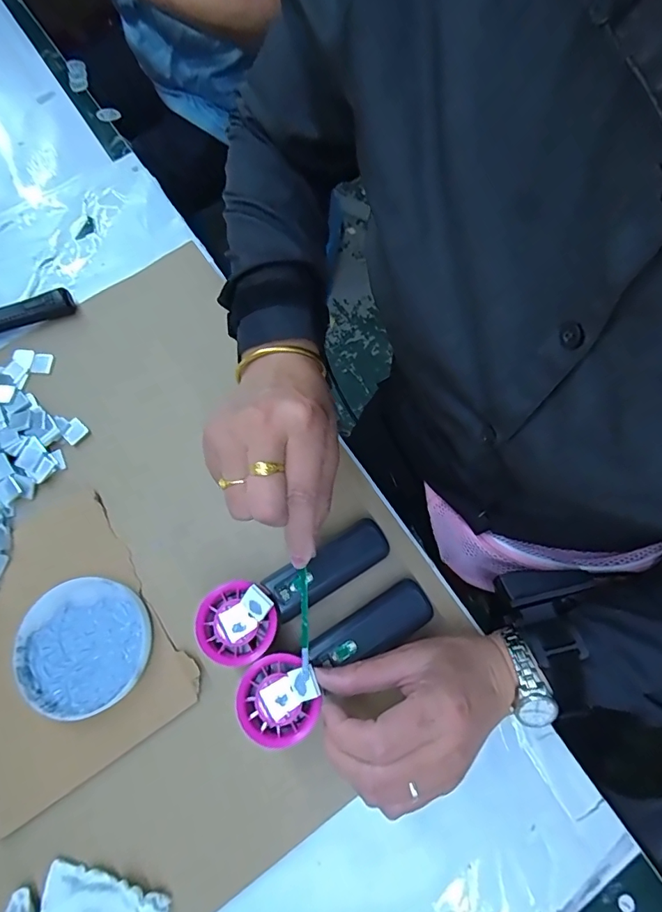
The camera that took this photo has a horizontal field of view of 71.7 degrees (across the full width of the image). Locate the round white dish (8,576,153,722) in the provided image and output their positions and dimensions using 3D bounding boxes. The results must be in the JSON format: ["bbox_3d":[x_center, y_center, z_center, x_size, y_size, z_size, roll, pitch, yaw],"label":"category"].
[{"bbox_3d":[-0.195,0.149,0.361,0.098,0.013,0.097,-25,74,-7],"label":"round white dish"}]

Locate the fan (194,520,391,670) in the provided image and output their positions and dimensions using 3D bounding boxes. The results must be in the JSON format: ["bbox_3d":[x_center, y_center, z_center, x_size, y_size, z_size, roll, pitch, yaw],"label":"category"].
[{"bbox_3d":[-0.024,0.102,0.350,0.151,0.058,0.052,-27,74,-7],"label":"fan"}]

